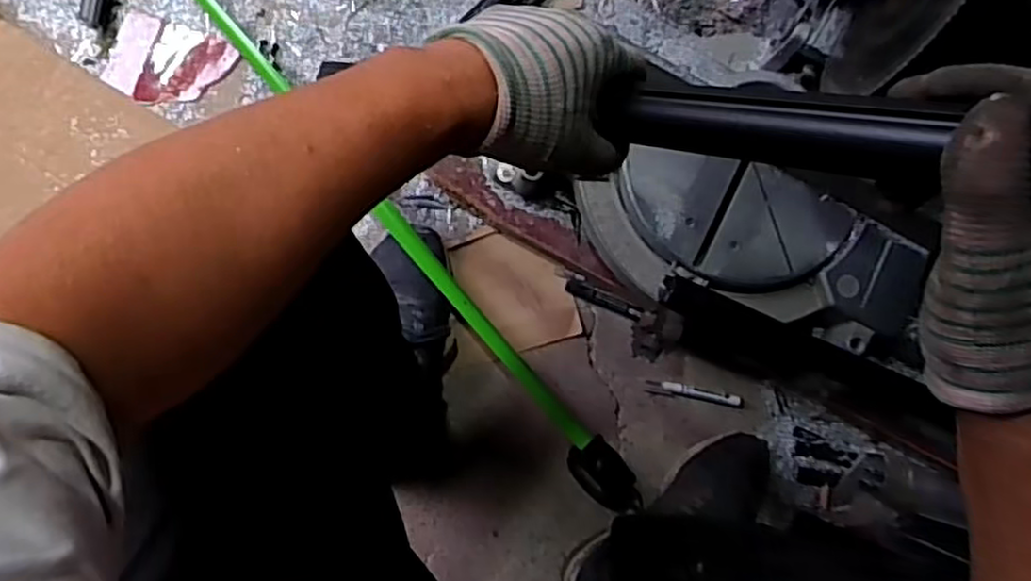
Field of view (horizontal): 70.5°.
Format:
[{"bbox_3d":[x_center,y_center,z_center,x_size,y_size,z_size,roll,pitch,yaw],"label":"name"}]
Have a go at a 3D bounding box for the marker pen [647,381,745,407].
[{"bbox_3d":[0.220,0.124,0.882,0.118,0.010,0.014,12,84,-5],"label":"marker pen"}]

